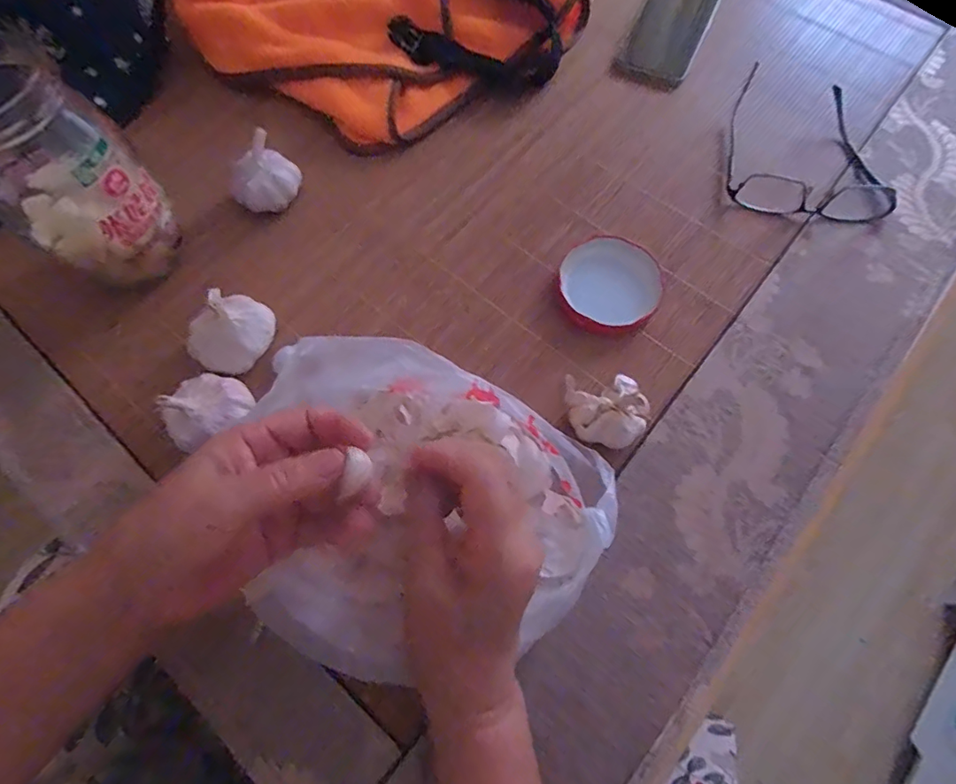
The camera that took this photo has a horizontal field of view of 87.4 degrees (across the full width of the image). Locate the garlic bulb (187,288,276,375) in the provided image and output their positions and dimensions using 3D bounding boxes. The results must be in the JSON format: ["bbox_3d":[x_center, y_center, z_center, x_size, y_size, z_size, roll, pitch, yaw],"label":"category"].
[{"bbox_3d":[-0.180,-0.044,0.365,0.045,0.054,0.059,35,74,14],"label":"garlic bulb"}]

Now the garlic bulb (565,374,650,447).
[{"bbox_3d":[0.090,0.013,0.352,0.055,0.033,0.052,6,69,4],"label":"garlic bulb"}]

